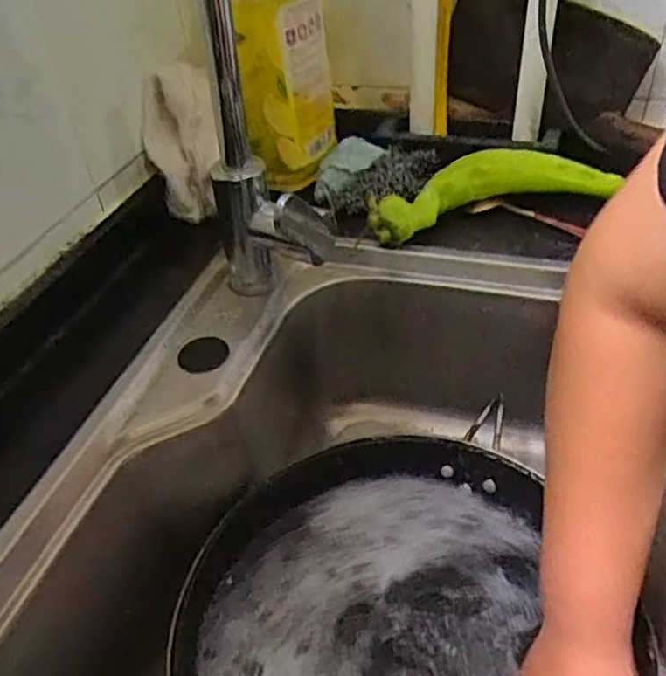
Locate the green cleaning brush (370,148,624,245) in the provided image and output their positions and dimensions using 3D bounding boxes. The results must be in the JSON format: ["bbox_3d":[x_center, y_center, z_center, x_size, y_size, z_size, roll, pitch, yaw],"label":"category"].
[{"bbox_3d":[0.138,-0.140,0.600,0.230,0.042,0.075,-12,42,-8],"label":"green cleaning brush"}]

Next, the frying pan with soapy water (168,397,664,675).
[{"bbox_3d":[0.038,0.208,0.452,0.280,0.082,0.281,-9,38,-10],"label":"frying pan with soapy water"}]

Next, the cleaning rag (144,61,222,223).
[{"bbox_3d":[-0.147,-0.191,0.619,0.070,0.148,0.037,-6,11,-7],"label":"cleaning rag"}]

